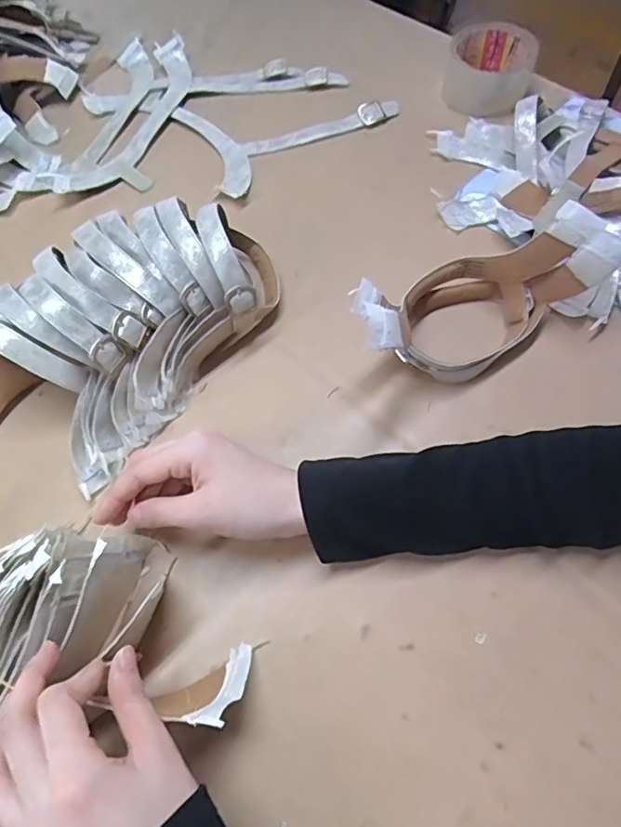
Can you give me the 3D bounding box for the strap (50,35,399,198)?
[{"bbox_3d":[-0.086,-0.331,0.599,0.339,0.015,0.247,2,63,3],"label":"strap"}]

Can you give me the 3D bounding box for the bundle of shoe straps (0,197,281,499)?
[{"bbox_3d":[-0.147,-0.071,0.426,0.152,0.083,0.284,35,69,18],"label":"bundle of shoe straps"}]

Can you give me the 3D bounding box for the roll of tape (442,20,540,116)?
[{"bbox_3d":[0.195,-0.372,0.586,0.094,0.047,0.090,11,63,8],"label":"roll of tape"}]

